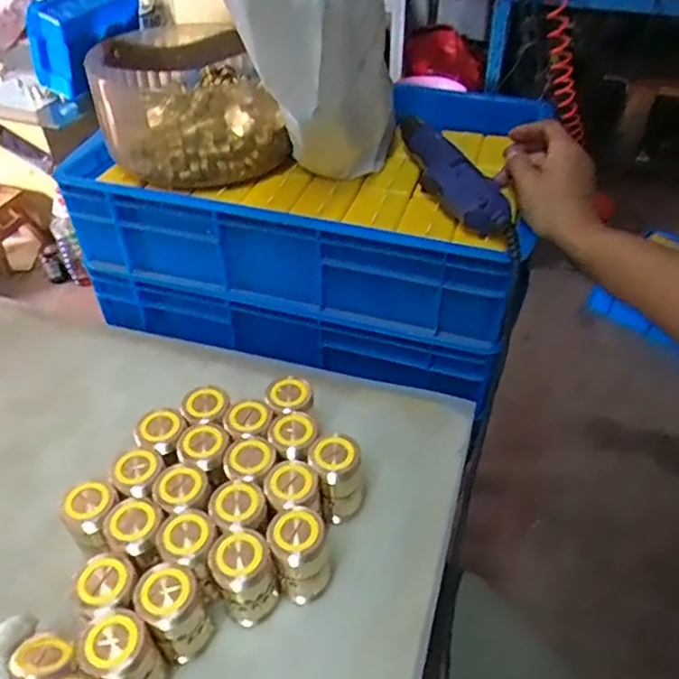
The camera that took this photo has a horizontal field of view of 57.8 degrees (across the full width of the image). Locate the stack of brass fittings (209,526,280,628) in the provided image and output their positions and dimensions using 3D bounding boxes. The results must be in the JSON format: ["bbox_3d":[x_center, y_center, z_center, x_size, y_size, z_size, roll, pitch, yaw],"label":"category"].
[{"bbox_3d":[-0.067,0.171,0.439,0.039,0.077,0.041,-19,47,-18],"label":"stack of brass fittings"}]

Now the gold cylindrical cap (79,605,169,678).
[{"bbox_3d":[-0.139,0.206,0.398,0.039,0.071,0.038,29,51,27],"label":"gold cylindrical cap"}]

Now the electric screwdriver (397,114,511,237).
[{"bbox_3d":[0.106,-0.174,0.617,0.058,0.039,0.230,-9,42,-9],"label":"electric screwdriver"}]

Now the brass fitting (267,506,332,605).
[{"bbox_3d":[-0.029,0.158,0.453,0.039,0.077,0.044,-11,45,-11],"label":"brass fitting"}]

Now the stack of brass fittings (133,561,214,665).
[{"bbox_3d":[-0.112,0.186,0.420,0.038,0.074,0.036,-26,50,-24],"label":"stack of brass fittings"}]

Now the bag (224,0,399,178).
[{"bbox_3d":[-0.014,-0.247,0.515,0.119,0.250,0.243,3,44,3],"label":"bag"}]

